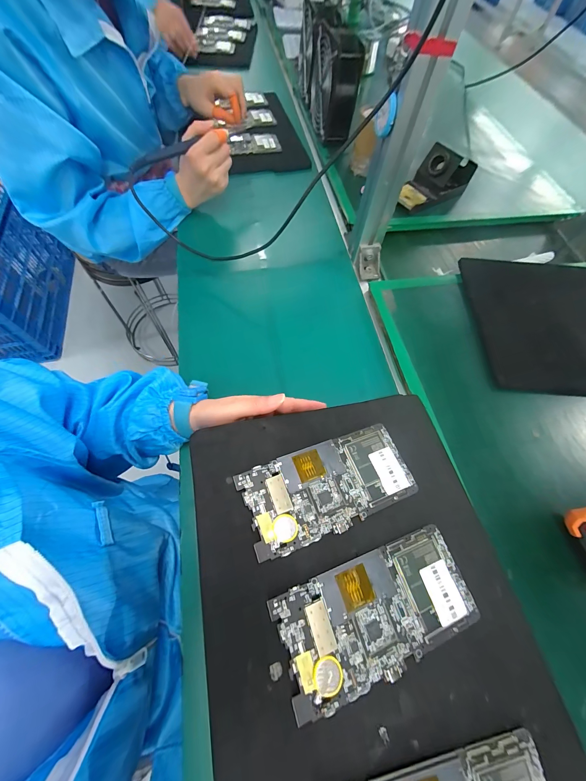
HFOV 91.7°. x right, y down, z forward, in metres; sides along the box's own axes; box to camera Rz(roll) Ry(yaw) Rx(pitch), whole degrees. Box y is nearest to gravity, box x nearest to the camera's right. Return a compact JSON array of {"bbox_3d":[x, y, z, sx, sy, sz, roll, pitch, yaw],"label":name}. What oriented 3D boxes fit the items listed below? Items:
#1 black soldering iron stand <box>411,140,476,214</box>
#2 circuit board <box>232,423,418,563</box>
[{"bbox_3d":[0.274,-0.411,0.544,0.146,0.072,0.069,-32,70,-15],"label":"black soldering iron stand"},{"bbox_3d":[0.035,0.083,0.254,0.154,0.005,0.072,-16,68,-19],"label":"circuit board"}]

